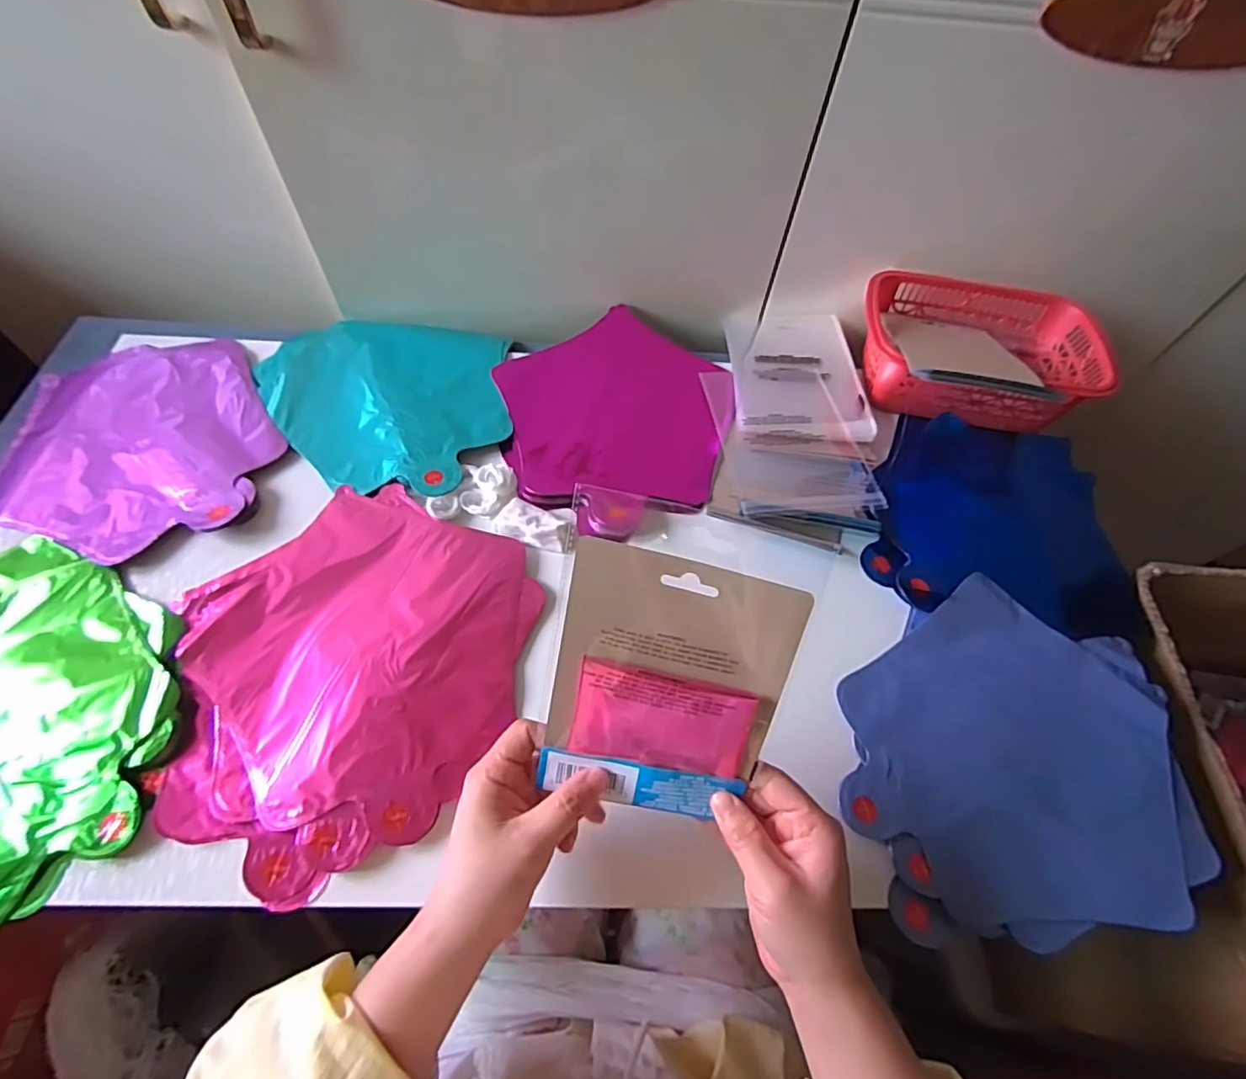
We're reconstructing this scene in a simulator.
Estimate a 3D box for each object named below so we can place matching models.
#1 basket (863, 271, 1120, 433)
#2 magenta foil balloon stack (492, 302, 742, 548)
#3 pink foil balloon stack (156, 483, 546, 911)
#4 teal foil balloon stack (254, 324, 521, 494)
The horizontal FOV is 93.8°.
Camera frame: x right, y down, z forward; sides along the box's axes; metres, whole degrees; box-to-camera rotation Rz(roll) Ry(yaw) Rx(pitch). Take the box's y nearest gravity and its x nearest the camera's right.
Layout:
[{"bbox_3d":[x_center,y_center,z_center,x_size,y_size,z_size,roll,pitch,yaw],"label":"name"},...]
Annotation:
[{"bbox_3d":[0.336,-0.182,0.569,0.215,0.067,0.154,9,59,1],"label":"basket"},{"bbox_3d":[-0.007,-0.117,0.546,0.225,0.015,0.228,-40,69,-23],"label":"magenta foil balloon stack"},{"bbox_3d":[-0.196,0.085,0.415,0.235,0.010,0.257,29,62,13],"label":"pink foil balloon stack"},{"bbox_3d":[-0.224,-0.134,0.548,0.234,0.017,0.210,7,59,0],"label":"teal foil balloon stack"}]

